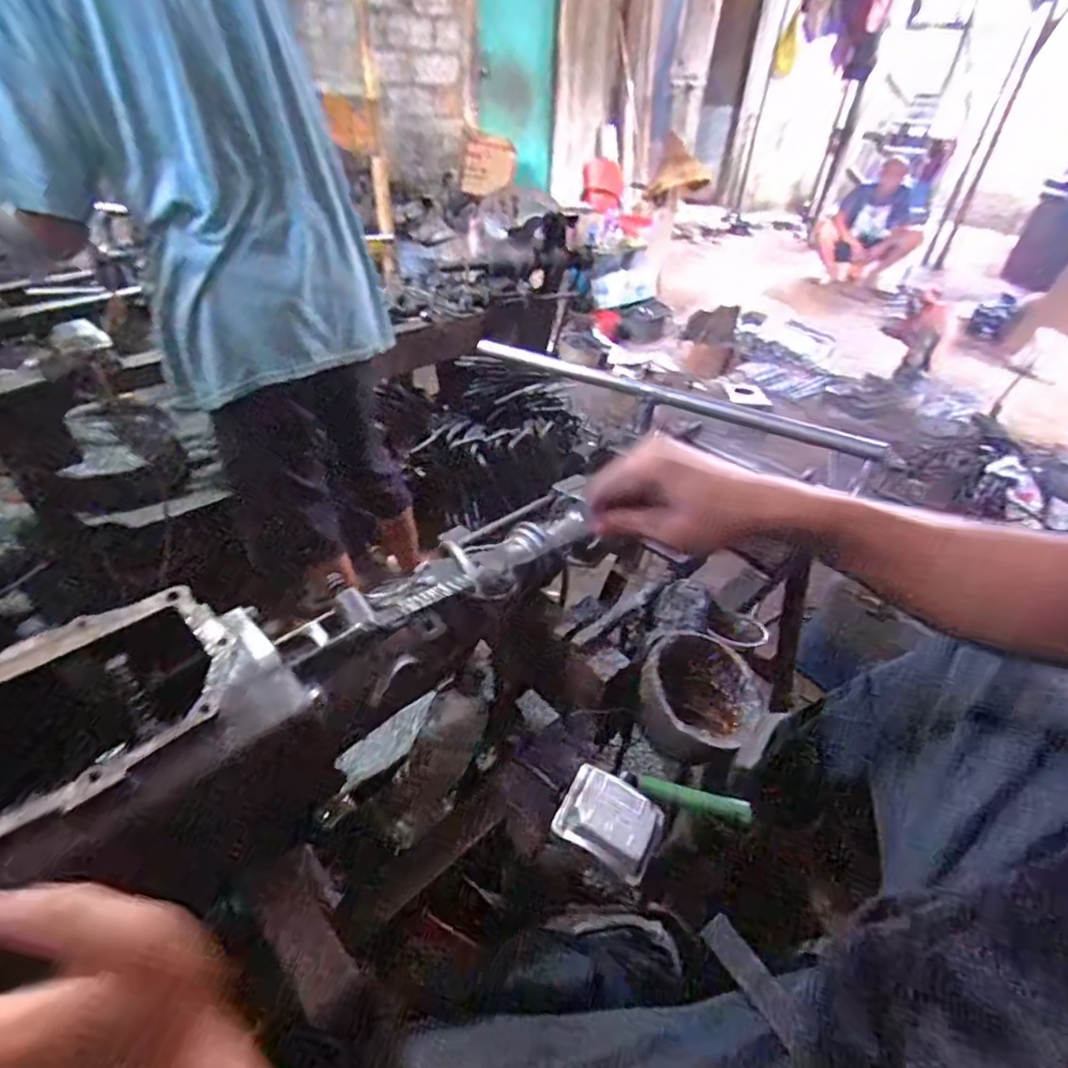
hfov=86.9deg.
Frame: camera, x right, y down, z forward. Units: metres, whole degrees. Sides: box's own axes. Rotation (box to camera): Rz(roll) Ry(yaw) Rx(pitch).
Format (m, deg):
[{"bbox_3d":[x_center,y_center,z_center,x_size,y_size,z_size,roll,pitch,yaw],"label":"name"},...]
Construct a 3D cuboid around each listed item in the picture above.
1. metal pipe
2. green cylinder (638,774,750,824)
[{"bbox_3d":[0.135,-0.163,0.641,0.475,0.028,0.021,22,42,22],"label":"metal pipe"},{"bbox_3d":[0.155,0.254,0.545,0.107,0.012,0.018,11,39,9],"label":"green cylinder"}]

